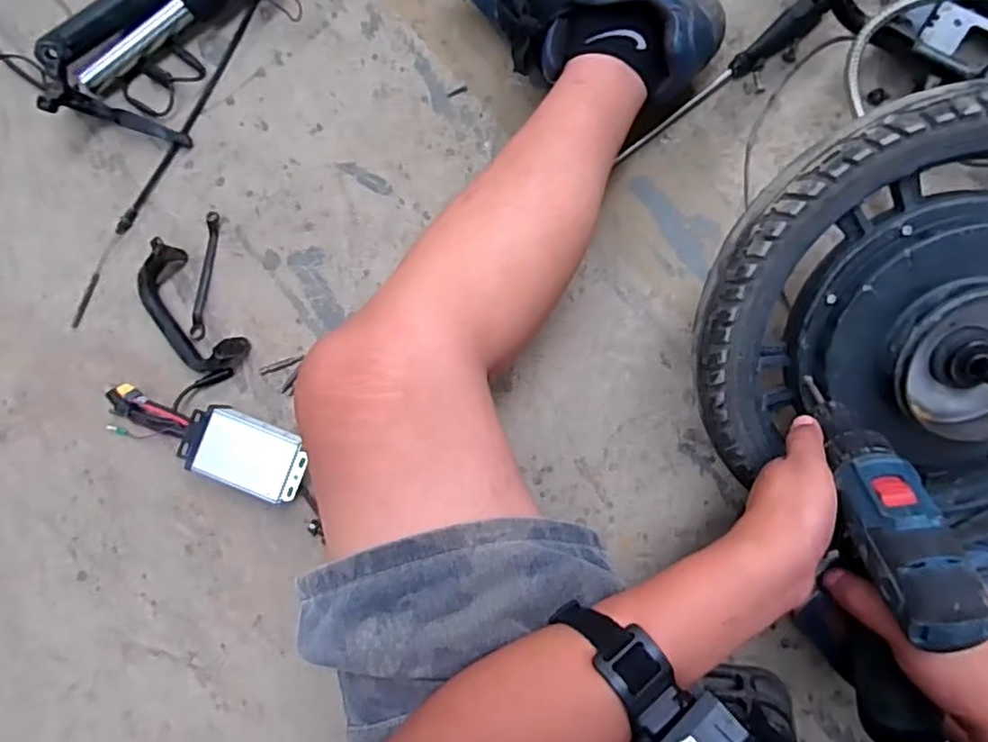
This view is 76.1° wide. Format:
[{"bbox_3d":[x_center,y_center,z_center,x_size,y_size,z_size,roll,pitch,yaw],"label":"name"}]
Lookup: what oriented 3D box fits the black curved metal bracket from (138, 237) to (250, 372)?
[{"bbox_3d":[-0.330,-0.062,0.672,0.067,0.033,0.153,-38,83,3],"label":"black curved metal bracket"}]

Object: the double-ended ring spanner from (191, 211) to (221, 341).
[{"bbox_3d":[-0.314,-0.103,0.685,0.017,0.011,0.138,6,87,7],"label":"double-ended ring spanner"}]

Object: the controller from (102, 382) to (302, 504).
[{"bbox_3d":[-0.300,0.068,0.656,0.228,0.033,0.069,19,89,7],"label":"controller"}]

